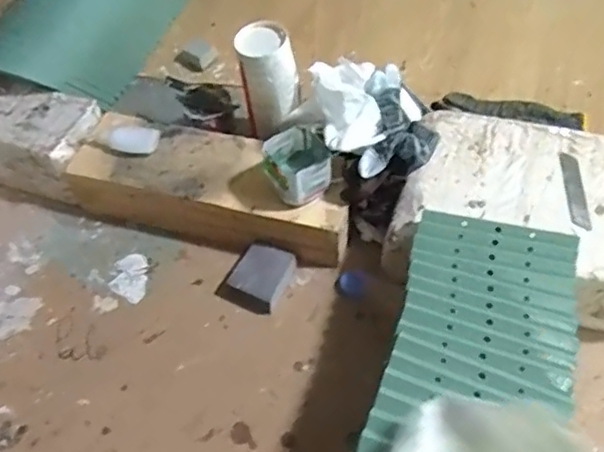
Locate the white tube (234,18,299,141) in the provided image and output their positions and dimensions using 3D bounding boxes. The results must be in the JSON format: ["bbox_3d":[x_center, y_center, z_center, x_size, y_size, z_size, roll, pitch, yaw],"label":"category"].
[{"bbox_3d":[-0.038,-0.176,0.729,0.066,0.116,0.076,-7,56,0],"label":"white tube"}]

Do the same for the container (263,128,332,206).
[{"bbox_3d":[-0.003,-0.065,0.657,0.071,0.052,0.066,-2,56,3],"label":"container"}]

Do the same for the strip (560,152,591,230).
[{"bbox_3d":[0.281,-0.036,0.626,0.018,0.004,0.097,5,55,4],"label":"strip"}]

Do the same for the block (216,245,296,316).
[{"bbox_3d":[-0.048,0.058,0.679,0.063,0.028,0.076,23,56,19],"label":"block"}]

